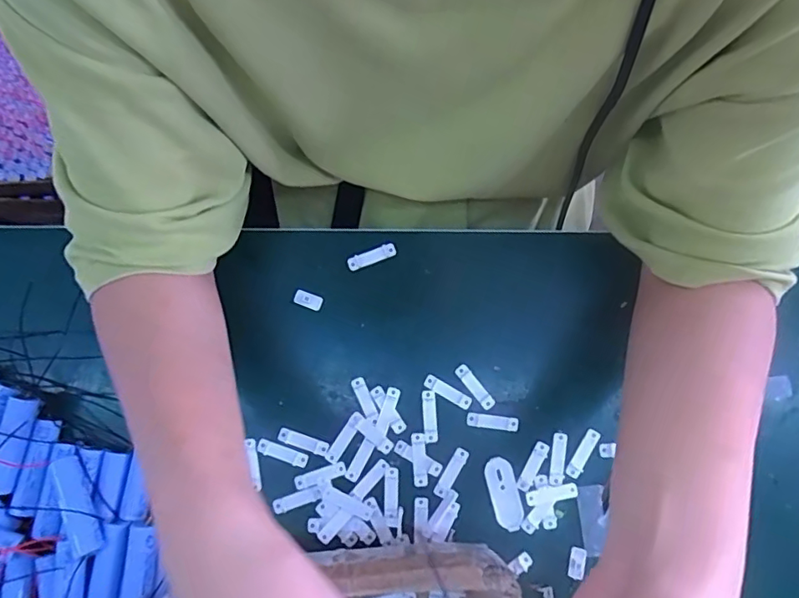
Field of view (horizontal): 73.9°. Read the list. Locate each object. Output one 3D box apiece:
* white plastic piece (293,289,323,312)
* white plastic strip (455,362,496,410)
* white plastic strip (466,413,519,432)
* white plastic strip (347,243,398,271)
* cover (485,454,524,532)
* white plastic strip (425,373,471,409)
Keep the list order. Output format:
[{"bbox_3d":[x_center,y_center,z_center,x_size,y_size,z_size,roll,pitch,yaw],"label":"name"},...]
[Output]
[{"bbox_3d":[-0.069,0.000,0.398,0.021,0.004,0.010,20,83,2],"label":"white plastic piece"},{"bbox_3d":[0.056,0.064,0.390,0.010,0.004,0.038,-38,84,-5],"label":"white plastic strip"},{"bbox_3d":[0.068,0.090,0.388,0.038,0.004,0.009,6,82,0],"label":"white plastic strip"},{"bbox_3d":[-0.021,-0.033,0.404,0.038,0.004,0.010,-22,83,-3],"label":"white plastic strip"},{"bbox_3d":[0.075,0.140,0.381,0.020,0.005,0.050,-14,83,-3],"label":"cover"},{"bbox_3d":[0.036,0.068,0.391,0.037,0.004,0.010,30,83,3],"label":"white plastic strip"}]

